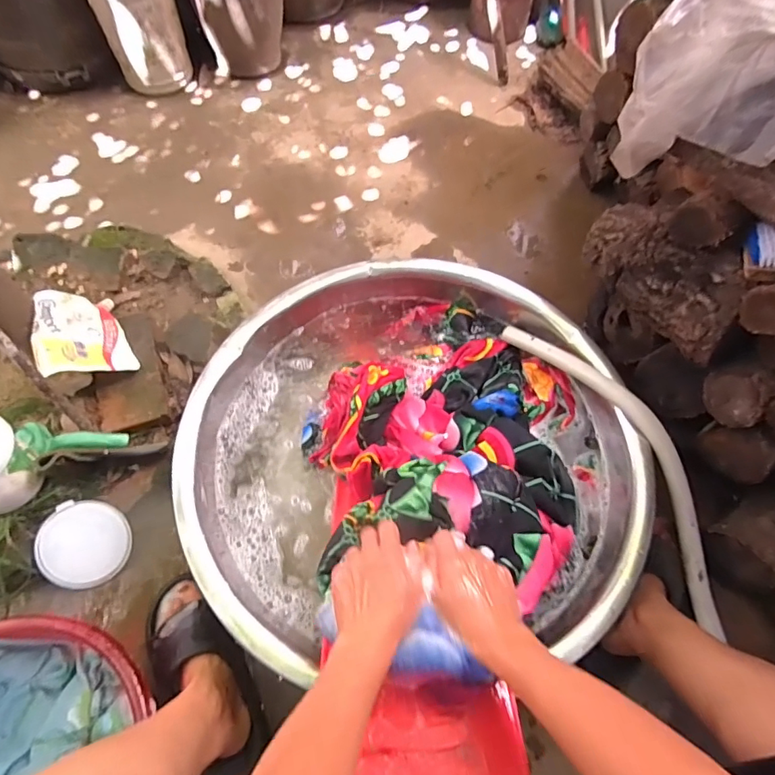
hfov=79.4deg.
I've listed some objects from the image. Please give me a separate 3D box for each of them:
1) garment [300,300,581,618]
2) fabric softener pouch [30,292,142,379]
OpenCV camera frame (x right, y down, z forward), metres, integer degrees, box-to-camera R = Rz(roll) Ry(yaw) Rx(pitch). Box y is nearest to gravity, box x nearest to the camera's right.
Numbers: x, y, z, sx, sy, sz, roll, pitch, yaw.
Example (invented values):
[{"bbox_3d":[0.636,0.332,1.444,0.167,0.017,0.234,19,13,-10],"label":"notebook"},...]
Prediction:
[{"bbox_3d":[0.091,0.051,0.654,0.406,0.156,0.433,-7,66,-5],"label":"garment"},{"bbox_3d":[-0.533,-0.093,0.814,0.143,0.030,0.173,-6,60,-53],"label":"fabric softener pouch"}]

